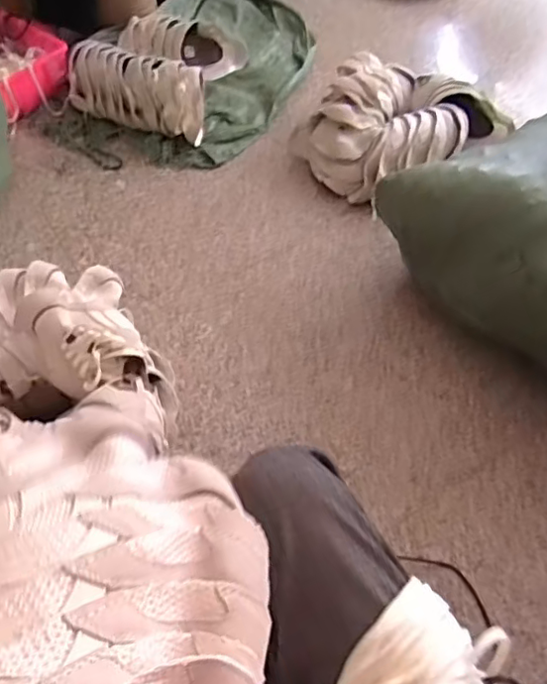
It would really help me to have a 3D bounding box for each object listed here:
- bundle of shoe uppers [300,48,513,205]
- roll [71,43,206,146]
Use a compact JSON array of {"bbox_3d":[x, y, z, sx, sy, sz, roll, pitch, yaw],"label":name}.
[{"bbox_3d":[0.289,-0.540,1.408,0.469,0.137,0.355,-28,59,-18],"label":"bundle of shoe uppers"},{"bbox_3d":[-0.357,-0.647,1.503,0.429,0.129,0.160,22,58,16],"label":"roll"}]

